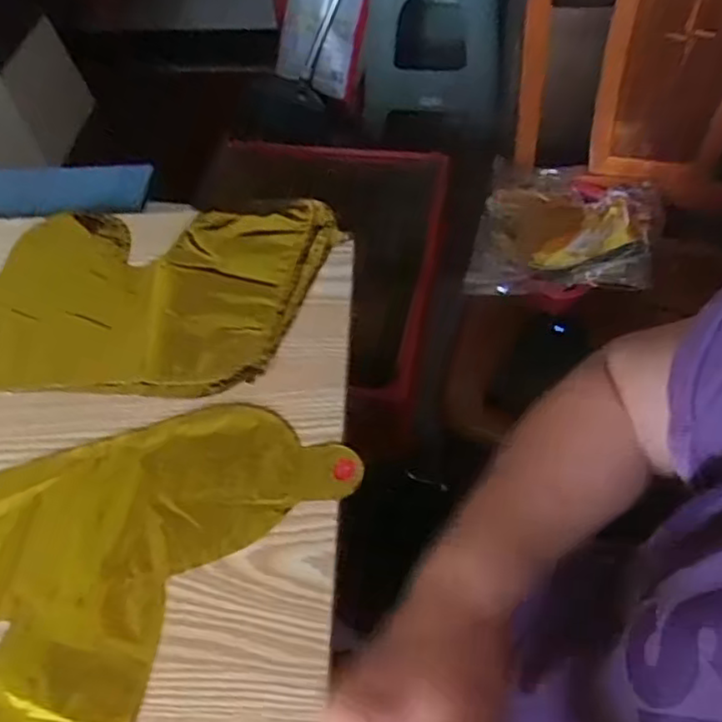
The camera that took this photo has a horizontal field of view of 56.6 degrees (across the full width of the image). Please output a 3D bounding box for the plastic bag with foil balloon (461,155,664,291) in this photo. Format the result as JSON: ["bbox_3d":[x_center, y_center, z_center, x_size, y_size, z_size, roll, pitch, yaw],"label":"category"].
[{"bbox_3d":[0.284,-0.180,0.917,0.233,0.053,0.282,11,55,13],"label":"plastic bag with foil balloon"}]

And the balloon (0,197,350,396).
[{"bbox_3d":[-0.232,-0.047,0.535,0.415,0.019,0.192,-6,53,1],"label":"balloon"}]

